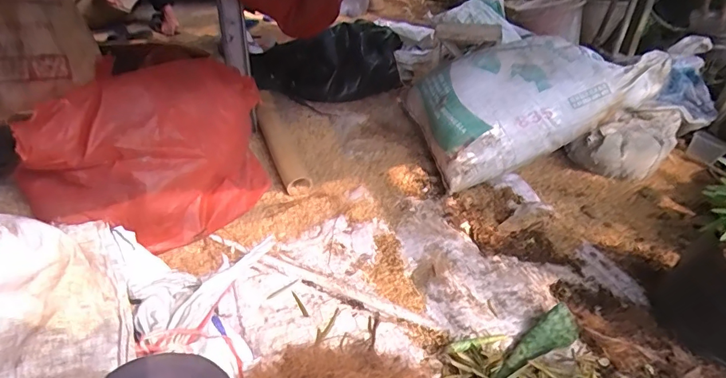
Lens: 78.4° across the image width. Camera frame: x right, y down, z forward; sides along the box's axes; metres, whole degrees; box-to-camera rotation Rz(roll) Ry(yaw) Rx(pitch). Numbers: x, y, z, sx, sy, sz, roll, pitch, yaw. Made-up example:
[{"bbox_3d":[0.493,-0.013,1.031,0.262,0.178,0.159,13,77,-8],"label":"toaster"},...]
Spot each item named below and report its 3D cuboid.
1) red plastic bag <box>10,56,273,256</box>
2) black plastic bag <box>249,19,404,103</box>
[{"bbox_3d":[-0.485,-0.076,1.041,0.544,0.350,0.258,-20,44,-25],"label":"red plastic bag"},{"bbox_3d":[-0.124,-0.471,1.685,0.551,0.233,0.216,-14,42,-19],"label":"black plastic bag"}]

